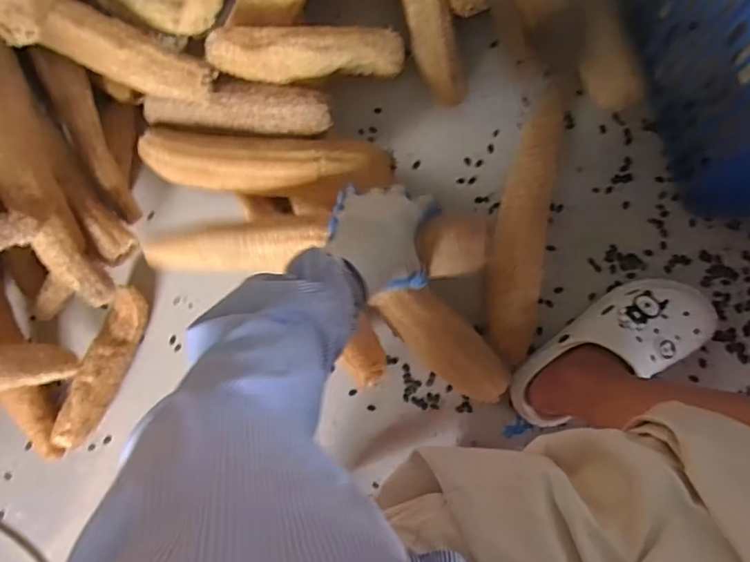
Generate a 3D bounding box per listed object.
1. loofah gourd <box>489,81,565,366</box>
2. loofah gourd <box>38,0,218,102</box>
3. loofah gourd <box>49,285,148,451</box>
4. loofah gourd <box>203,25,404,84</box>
[{"bbox_3d":[0.197,-0.078,0.720,0.073,0.064,0.365,8,88,6],"label":"loofah gourd"},{"bbox_3d":[-0.300,-0.280,0.671,0.202,0.050,0.071,20,89,-10],"label":"loofah gourd"},{"bbox_3d":[-0.381,0.120,0.767,0.056,0.042,0.227,19,89,7],"label":"loofah gourd"},{"bbox_3d":[-0.078,-0.288,0.688,0.253,0.052,0.064,-8,86,-19],"label":"loofah gourd"}]

